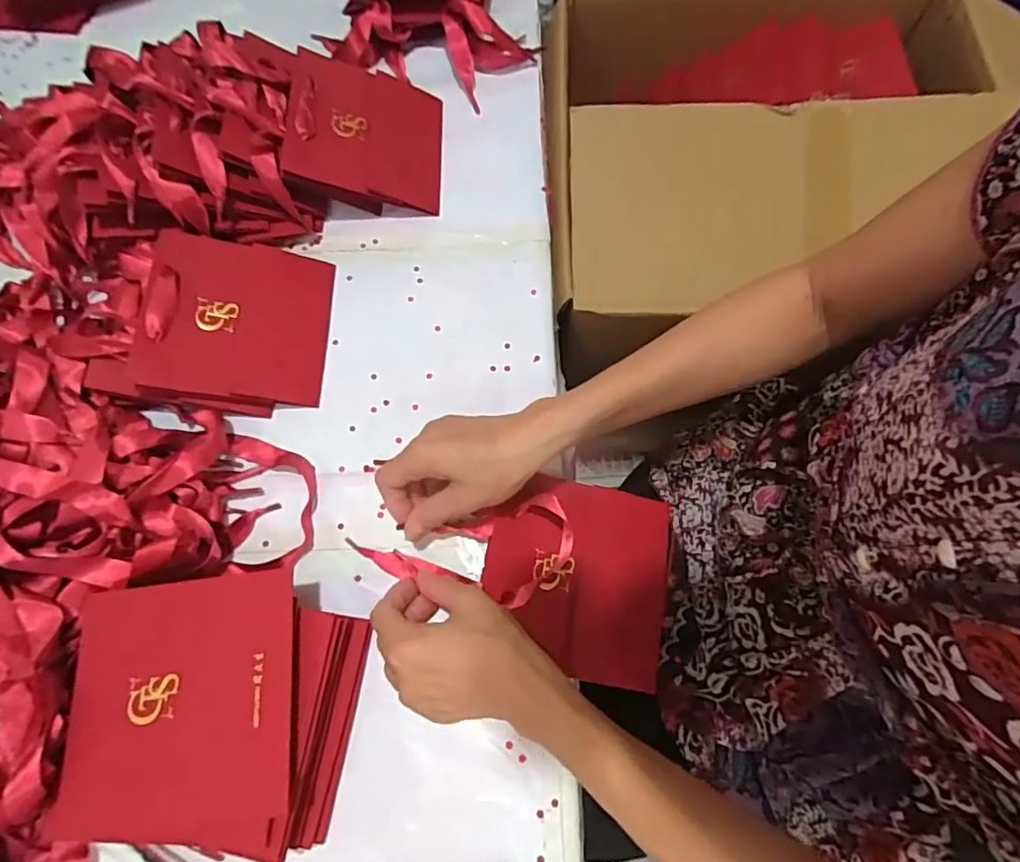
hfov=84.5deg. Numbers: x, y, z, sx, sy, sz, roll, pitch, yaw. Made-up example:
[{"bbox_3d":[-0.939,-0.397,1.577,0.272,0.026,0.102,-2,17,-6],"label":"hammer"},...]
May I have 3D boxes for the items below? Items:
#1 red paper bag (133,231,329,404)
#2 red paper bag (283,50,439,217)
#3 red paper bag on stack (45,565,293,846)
[{"bbox_3d":[-0.227,-0.095,0.470,0.140,0.009,0.139,7,71,-21],"label":"red paper bag"},{"bbox_3d":[-0.131,-0.279,0.523,0.138,0.020,0.140,10,69,-23],"label":"red paper bag"},{"bbox_3d":[-0.206,0.170,0.351,0.139,0.009,0.152,-5,71,0],"label":"red paper bag on stack"}]

